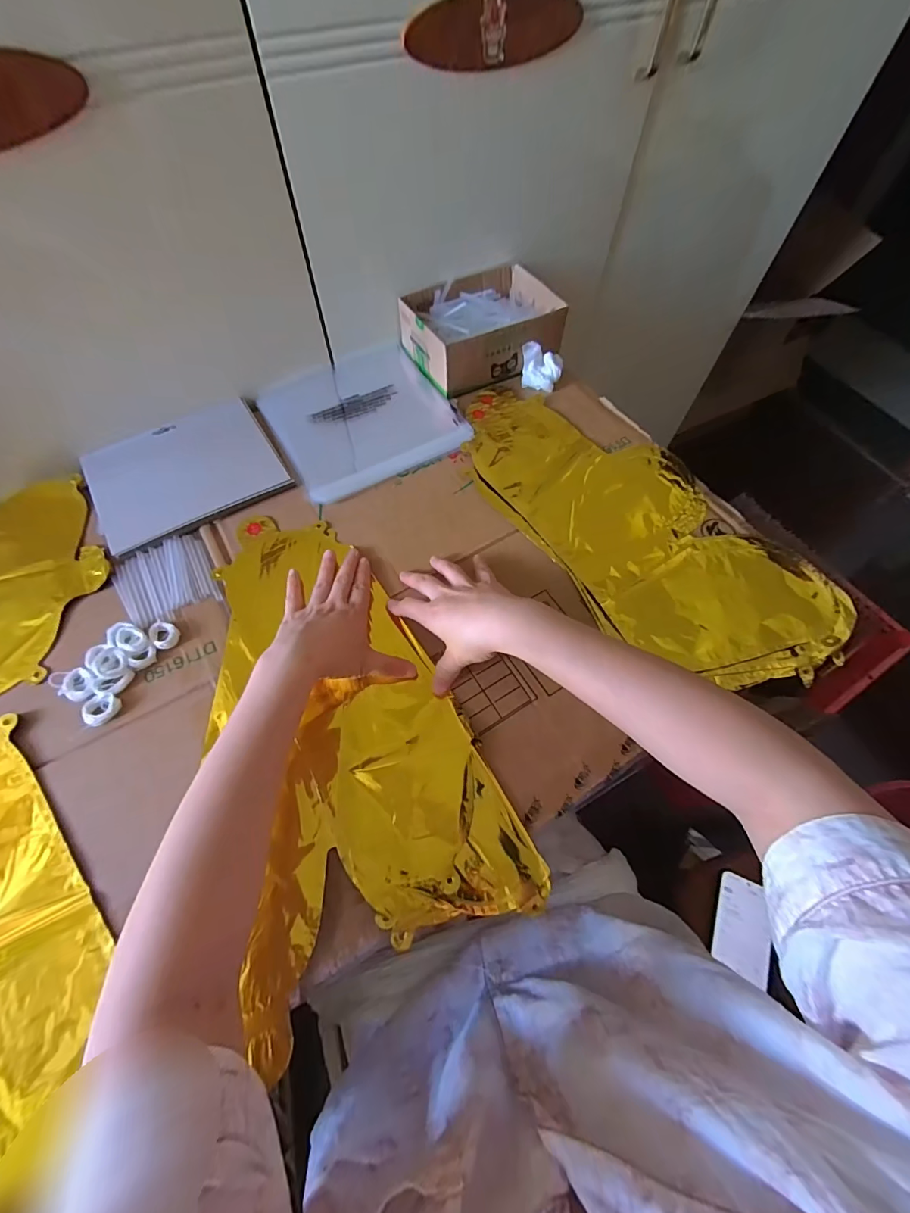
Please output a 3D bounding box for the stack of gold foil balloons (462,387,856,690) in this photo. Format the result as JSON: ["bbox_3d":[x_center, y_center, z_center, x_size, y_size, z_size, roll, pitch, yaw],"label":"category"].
[{"bbox_3d":[0.184,-0.099,0.483,0.207,0.008,0.447,-33,67,-17],"label":"stack of gold foil balloons"}]

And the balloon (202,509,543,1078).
[{"bbox_3d":[-0.119,0.091,0.399,0.213,0.019,0.414,-24,65,-13],"label":"balloon"}]

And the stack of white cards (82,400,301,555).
[{"bbox_3d":[-0.305,-0.155,0.499,0.201,0.016,0.165,-31,67,-16],"label":"stack of white cards"}]

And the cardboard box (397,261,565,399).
[{"bbox_3d":[0.035,-0.378,0.602,0.194,0.065,0.150,-23,65,-13],"label":"cardboard box"}]

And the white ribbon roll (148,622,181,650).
[{"bbox_3d":[-0.268,0.026,0.410,0.030,0.006,0.022,40,68,18],"label":"white ribbon roll"}]

